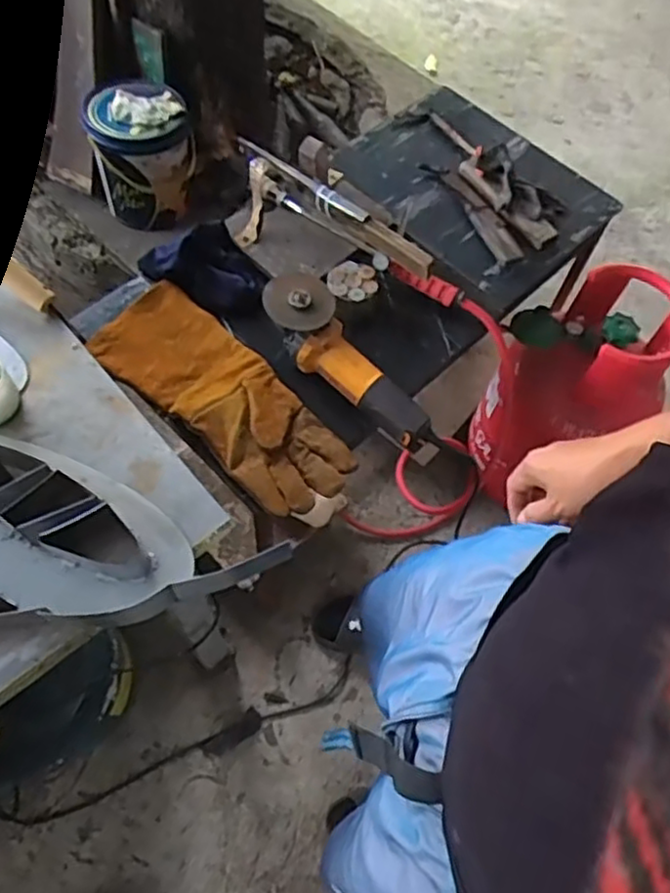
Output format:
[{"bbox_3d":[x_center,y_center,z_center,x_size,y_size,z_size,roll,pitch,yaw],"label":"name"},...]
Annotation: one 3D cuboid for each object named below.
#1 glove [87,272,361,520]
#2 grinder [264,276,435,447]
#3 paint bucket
[{"bbox_3d":[-0.158,-0.071,0.944,0.152,0.035,0.401,-39,72,-20],"label":"glove"},{"bbox_3d":[0.018,-0.112,0.941,0.294,0.075,0.085,47,66,2],"label":"grinder"},{"bbox_3d":[-0.440,-0.678,1.613,0.222,0.260,0.247,-12,65,-10],"label":"paint bucket"}]

